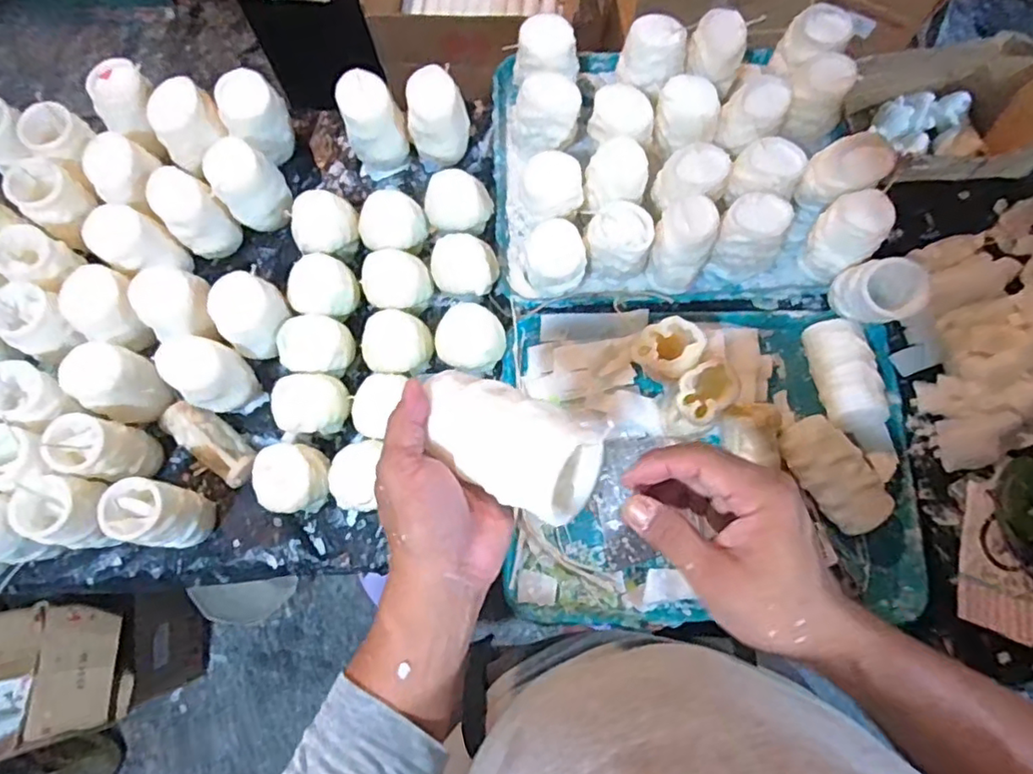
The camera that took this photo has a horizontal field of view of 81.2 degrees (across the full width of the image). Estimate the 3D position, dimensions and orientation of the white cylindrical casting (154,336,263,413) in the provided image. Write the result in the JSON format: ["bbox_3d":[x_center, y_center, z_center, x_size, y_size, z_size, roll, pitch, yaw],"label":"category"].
[{"bbox_3d":[-0.337,-0.015,0.651,0.083,0.085,0.071,27,78,7],"label":"white cylindrical casting"}]

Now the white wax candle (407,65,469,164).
[{"bbox_3d":[-0.094,-0.318,0.727,0.073,0.096,0.076,-7,76,-1],"label":"white wax candle"}]

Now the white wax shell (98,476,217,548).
[{"bbox_3d":[-0.355,0.128,0.612,0.065,0.111,0.061,8,77,2],"label":"white wax shell"}]

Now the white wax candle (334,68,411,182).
[{"bbox_3d":[-0.169,-0.308,0.732,0.071,0.121,0.077,-11,77,-2],"label":"white wax candle"}]

